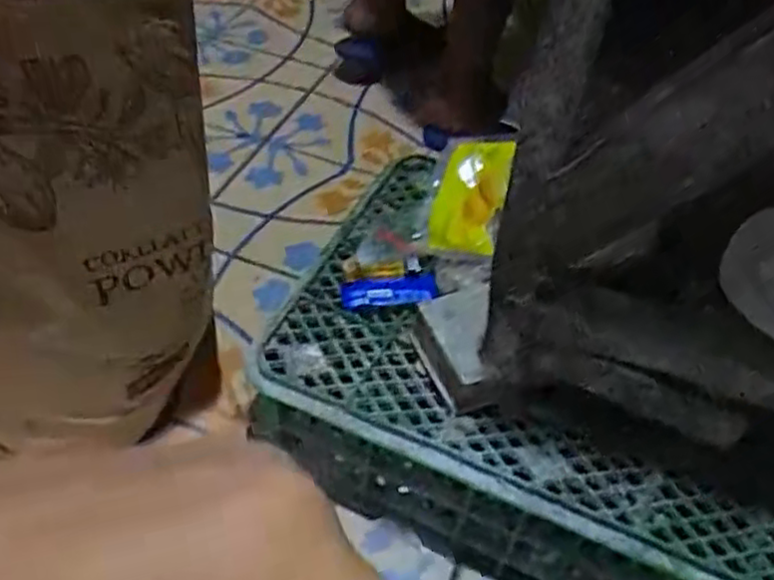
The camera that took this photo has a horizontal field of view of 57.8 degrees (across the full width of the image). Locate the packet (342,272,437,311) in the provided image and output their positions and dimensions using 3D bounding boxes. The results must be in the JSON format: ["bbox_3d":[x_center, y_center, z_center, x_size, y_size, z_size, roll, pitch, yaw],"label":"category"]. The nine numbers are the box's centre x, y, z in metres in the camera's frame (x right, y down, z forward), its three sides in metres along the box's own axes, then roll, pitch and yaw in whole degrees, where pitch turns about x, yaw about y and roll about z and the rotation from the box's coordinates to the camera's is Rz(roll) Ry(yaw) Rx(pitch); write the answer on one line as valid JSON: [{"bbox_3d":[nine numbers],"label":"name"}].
[{"bbox_3d":[0.003,0.004,0.746,0.101,0.016,0.035,-6,49,-11],"label":"packet"}]

